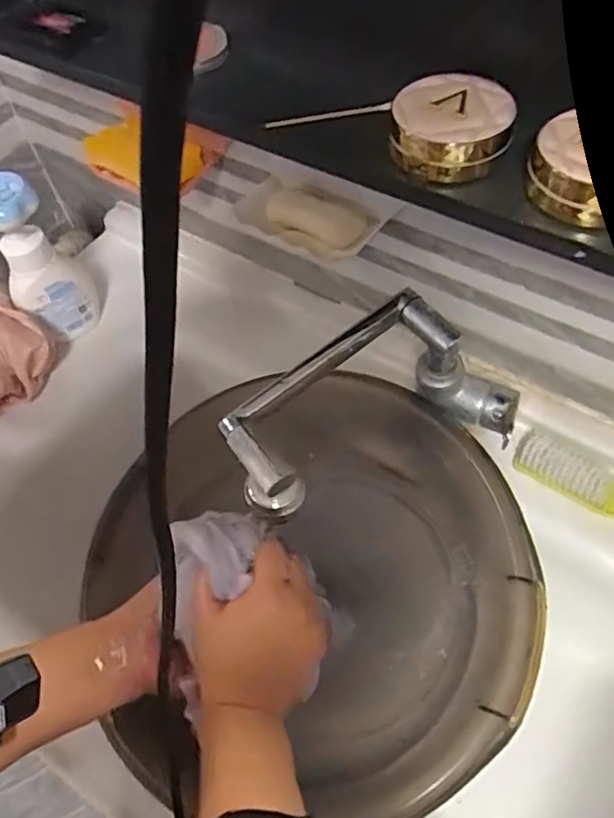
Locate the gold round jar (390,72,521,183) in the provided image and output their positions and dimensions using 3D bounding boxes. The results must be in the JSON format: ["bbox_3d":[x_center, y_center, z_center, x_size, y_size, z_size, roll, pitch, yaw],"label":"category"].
[{"bbox_3d":[0.089,-0.174,0.374,0.070,0.031,0.065,-2,55,4],"label":"gold round jar"}]

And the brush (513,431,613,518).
[{"bbox_3d":[0.293,0.092,0.529,0.230,0.024,0.037,31,64,23],"label":"brush"}]

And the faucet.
[{"bbox_3d":[0.055,-0.004,0.495,0.244,0.103,0.100,-22,57,-10],"label":"faucet"}]

